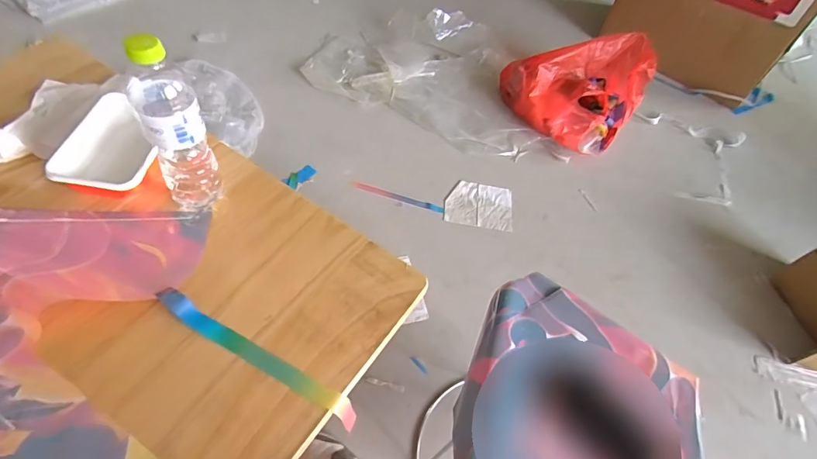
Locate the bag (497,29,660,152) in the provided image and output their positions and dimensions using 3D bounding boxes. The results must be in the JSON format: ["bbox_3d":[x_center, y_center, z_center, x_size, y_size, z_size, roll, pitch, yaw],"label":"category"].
[{"bbox_3d":[0.541,-0.492,1.494,0.454,0.179,0.427,27,56,11],"label":"bag"}]

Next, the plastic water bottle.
[{"bbox_3d":[-0.259,-0.106,0.493,0.070,0.219,0.064,-29,64,-24],"label":"plastic water bottle"}]

